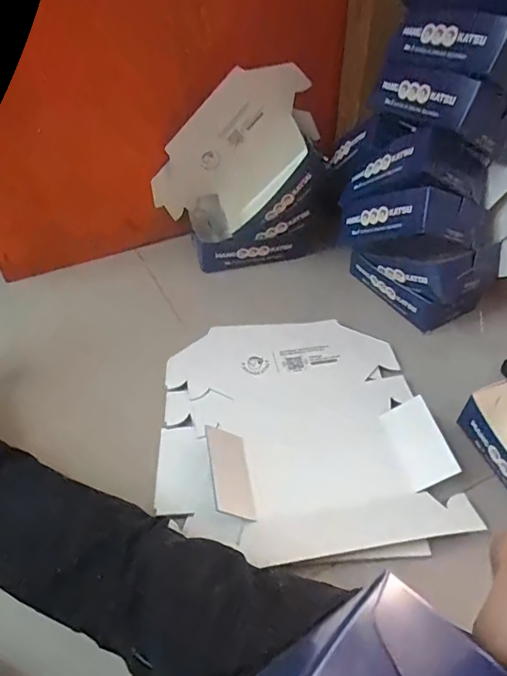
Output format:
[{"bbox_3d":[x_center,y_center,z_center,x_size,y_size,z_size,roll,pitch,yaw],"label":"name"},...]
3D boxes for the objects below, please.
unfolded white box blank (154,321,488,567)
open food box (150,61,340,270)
[{"bbox_3d":[0.052,0.099,0.639,0.322,0.034,0.344,-3,45,-2],"label":"unfolded white box blank"},{"bbox_3d":[-0.016,-0.273,0.854,0.276,0.259,0.170,-8,45,-7],"label":"open food box"}]

